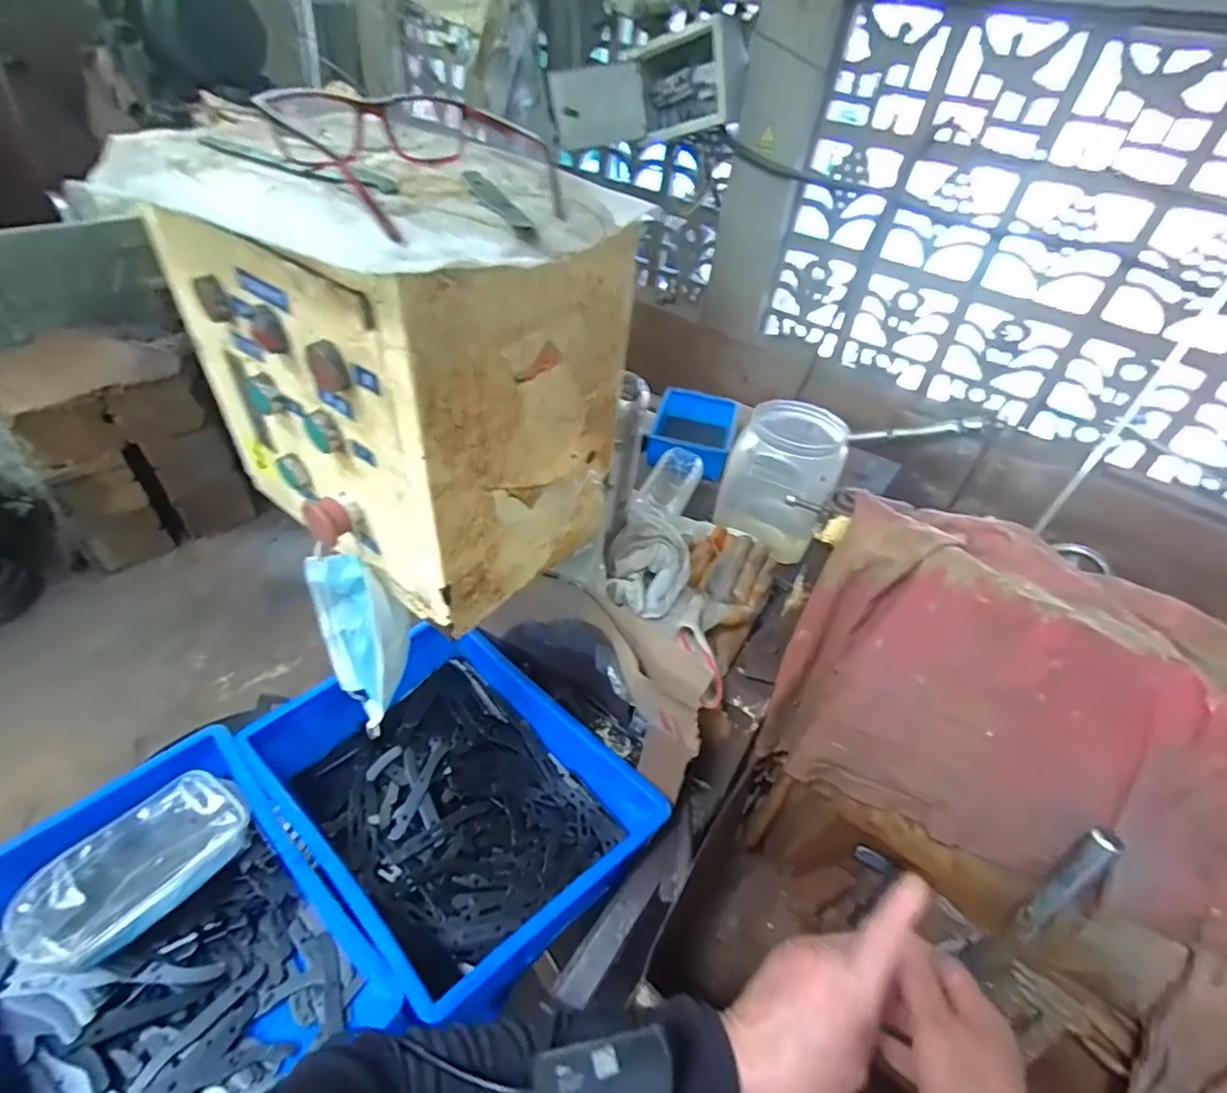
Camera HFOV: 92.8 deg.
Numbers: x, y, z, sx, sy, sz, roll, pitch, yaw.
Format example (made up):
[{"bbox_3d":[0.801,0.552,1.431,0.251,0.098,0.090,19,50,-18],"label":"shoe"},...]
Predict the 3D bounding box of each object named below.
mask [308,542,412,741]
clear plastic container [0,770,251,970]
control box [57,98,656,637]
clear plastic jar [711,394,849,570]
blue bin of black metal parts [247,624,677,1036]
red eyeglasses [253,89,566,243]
[{"bbox_3d":[-0.222,0.083,0.529,0.063,0.158,0.093,-27,52,-32],"label":"mask"},{"bbox_3d":[-0.495,0.332,0.607,0.110,0.044,0.202,31,48,24],"label":"clear plastic container"},{"bbox_3d":[-0.160,-0.132,0.457,0.285,0.282,0.204,29,47,22],"label":"control box"},{"bbox_3d":[0.228,-0.090,0.806,0.134,0.169,0.143,4,42,-3],"label":"clear plastic jar"},{"bbox_3d":[-0.190,0.290,0.700,0.410,0.123,0.298,35,49,28],"label":"blue bin of black metal parts"},{"bbox_3d":[-0.110,-0.226,0.340,0.118,0.038,0.154,-26,51,-31],"label":"red eyeglasses"}]

